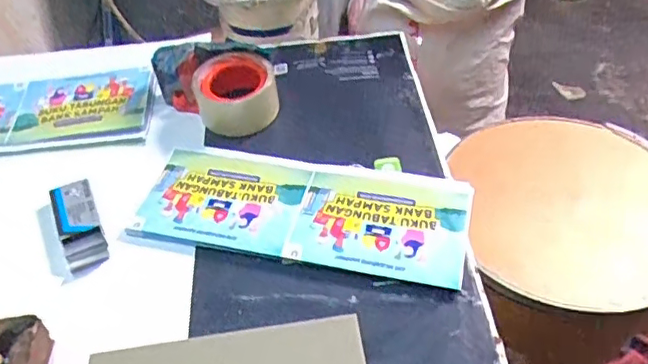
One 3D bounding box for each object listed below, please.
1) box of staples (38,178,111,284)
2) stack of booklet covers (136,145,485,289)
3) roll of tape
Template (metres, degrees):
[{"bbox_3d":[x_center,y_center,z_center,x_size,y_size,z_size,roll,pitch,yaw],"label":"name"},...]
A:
[{"bbox_3d":[-0.234,0.042,0.546,0.053,0.013,0.102,-24,49,-16],"label":"box of staples"},{"bbox_3d":[-0.020,0.023,0.544,0.294,0.008,0.115,8,48,13],"label":"stack of booklet covers"},{"bbox_3d":[-0.095,-0.098,0.631,0.085,0.048,0.081,-3,47,3],"label":"roll of tape"}]

